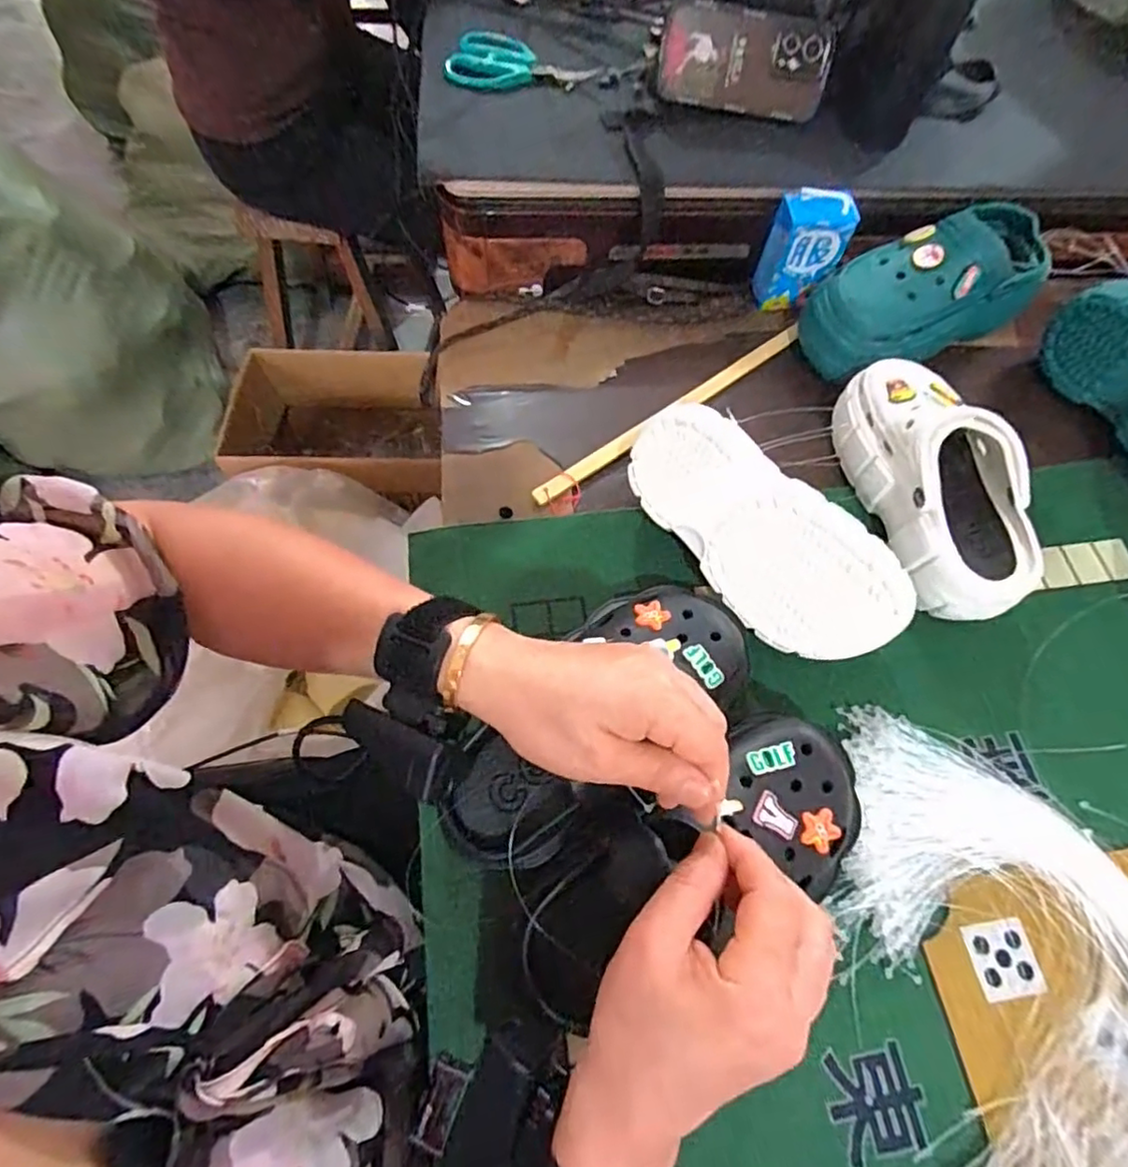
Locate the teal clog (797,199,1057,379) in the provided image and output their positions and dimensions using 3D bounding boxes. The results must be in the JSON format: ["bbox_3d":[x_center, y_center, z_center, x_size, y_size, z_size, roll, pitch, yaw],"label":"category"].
[{"bbox_3d":[0.348,-0.279,0.602,0.251,0.098,0.110,-22,66,1],"label":"teal clog"}]

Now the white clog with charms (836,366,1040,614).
[{"bbox_3d":[0.308,-0.087,0.515,0.091,0.113,0.230,-7,65,-6],"label":"white clog with charms"}]

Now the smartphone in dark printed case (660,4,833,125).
[{"bbox_3d":[0.175,-0.505,0.604,0.161,0.078,0.015,2,32,-5],"label":"smartphone in dark printed case"}]

